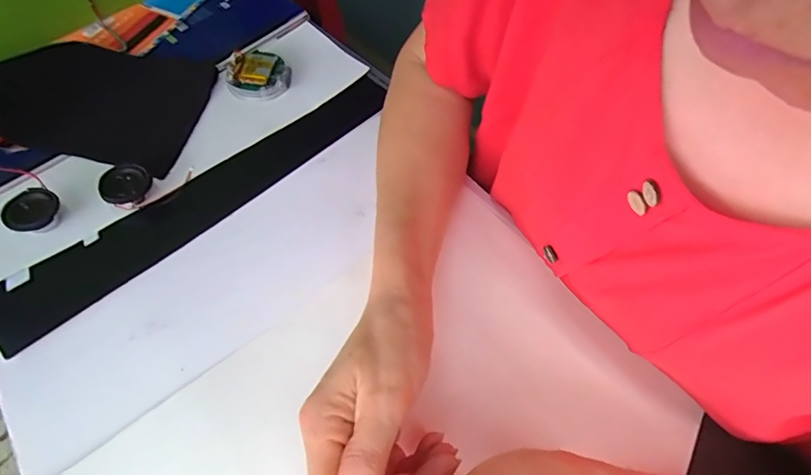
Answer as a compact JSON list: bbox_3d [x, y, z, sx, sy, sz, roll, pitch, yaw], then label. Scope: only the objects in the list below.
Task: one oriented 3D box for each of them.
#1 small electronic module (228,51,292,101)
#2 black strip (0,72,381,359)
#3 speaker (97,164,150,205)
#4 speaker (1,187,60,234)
[{"bbox_3d":[-0.137,-0.152,0.421,0.055,0.016,0.052,0,61,-4],"label":"small electronic module"},{"bbox_3d":[-0.152,-0.042,0.364,0.344,0.009,0.057,-39,70,-22],"label":"black strip"},{"bbox_3d":[-0.218,-0.039,0.352,0.034,0.020,0.035,2,60,-3],"label":"speaker"},{"bbox_3d":[-0.277,-0.018,0.335,0.034,0.017,0.035,2,60,-3],"label":"speaker"}]

